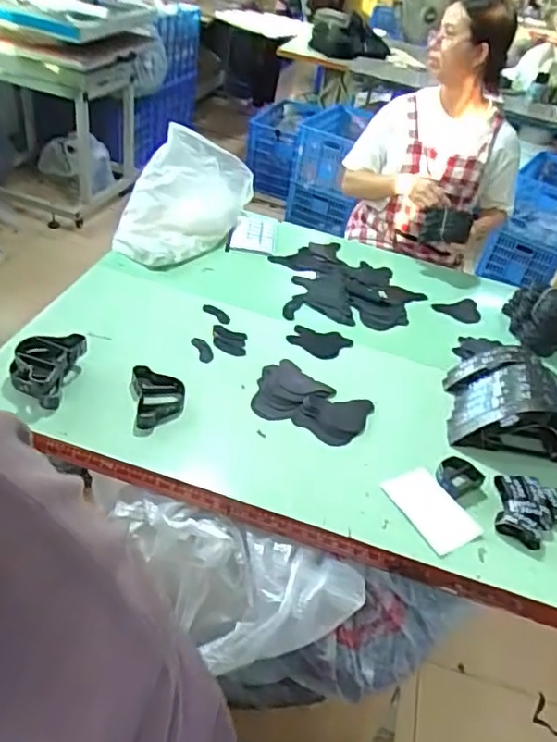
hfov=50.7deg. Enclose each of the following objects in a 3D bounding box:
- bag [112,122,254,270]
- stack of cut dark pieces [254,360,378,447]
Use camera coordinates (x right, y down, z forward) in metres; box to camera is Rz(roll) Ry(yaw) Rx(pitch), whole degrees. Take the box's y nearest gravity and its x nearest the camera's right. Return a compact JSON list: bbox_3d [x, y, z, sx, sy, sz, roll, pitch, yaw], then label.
[{"bbox_3d":[-0.260,-0.447,1.466,0.231,0.238,0.358,33,51,25],"label":"bag"},{"bbox_3d":[0.067,0.059,1.169,0.222,0.033,0.167,16,46,10],"label":"stack of cut dark pieces"}]

